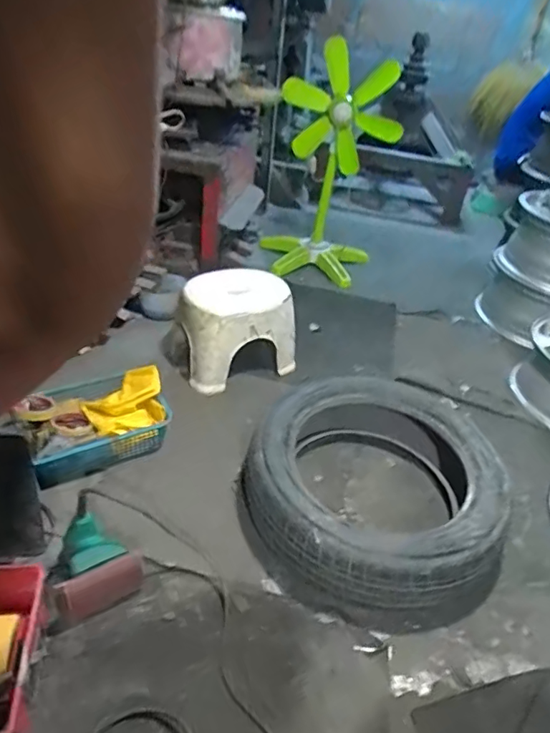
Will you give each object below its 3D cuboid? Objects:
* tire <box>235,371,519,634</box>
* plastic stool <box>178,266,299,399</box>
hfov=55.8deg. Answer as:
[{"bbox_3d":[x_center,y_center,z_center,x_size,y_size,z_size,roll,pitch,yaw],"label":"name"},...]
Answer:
[{"bbox_3d":[0.196,0.244,1.074,0.495,0.176,0.505,4,35,-3],"label":"tire"},{"bbox_3d":[-0.116,-0.106,1.425,0.287,0.231,0.248,-13,40,-26],"label":"plastic stool"}]

